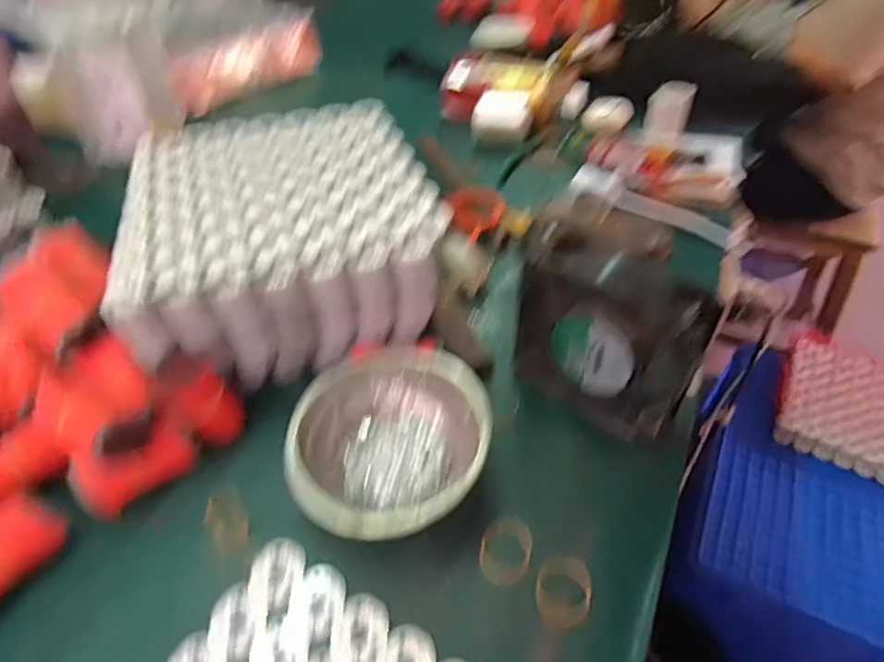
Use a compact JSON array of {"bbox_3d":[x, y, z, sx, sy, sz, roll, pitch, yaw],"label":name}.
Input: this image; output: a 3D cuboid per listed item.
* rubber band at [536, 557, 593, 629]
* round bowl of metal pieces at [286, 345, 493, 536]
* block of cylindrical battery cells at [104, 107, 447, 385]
[{"bbox_3d":[0.071,0.151,0.319,0.032,0.004,0.039,6,47,7],"label":"rubber band"},{"bbox_3d":[-0.033,0.070,0.370,0.123,0.040,0.149,17,49,16],"label":"round bowl of metal pieces"},{"bbox_3d":[-0.131,-0.081,0.461,0.224,0.101,0.216,-15,48,-13],"label":"block of cylindrical battery cells"}]

